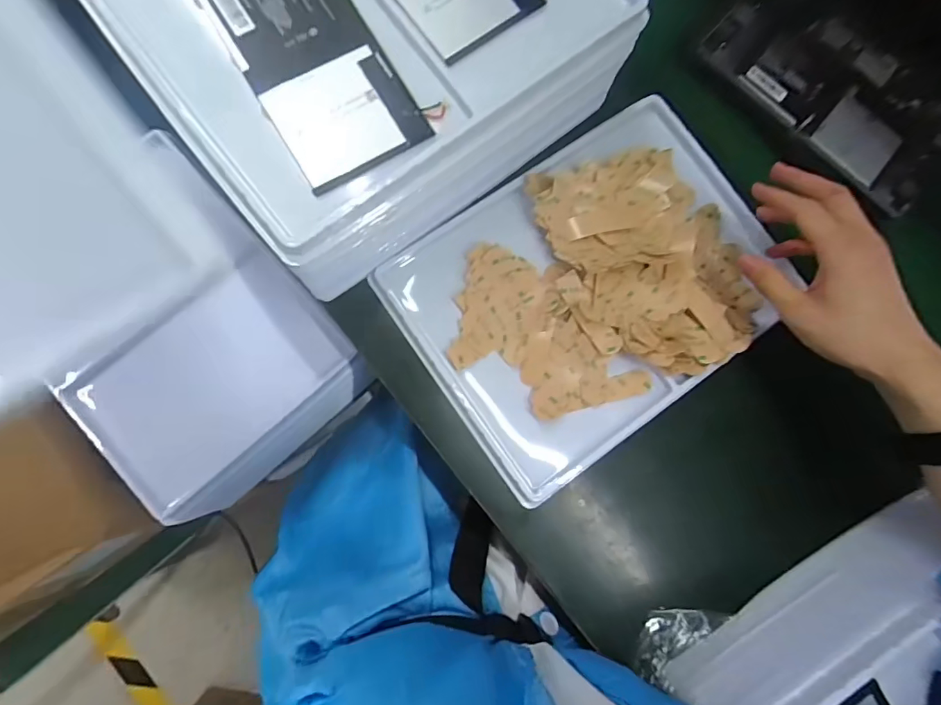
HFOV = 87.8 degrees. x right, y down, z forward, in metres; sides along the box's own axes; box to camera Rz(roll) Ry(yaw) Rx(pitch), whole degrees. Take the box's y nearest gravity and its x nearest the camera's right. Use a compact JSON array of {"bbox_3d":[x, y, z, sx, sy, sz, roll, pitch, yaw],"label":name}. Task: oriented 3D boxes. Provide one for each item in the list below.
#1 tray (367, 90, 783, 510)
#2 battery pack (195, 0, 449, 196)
[{"bbox_3d":[0.116,-0.063,0.437,0.336,0.040,0.239,-35,86,-9],"label":"tray"},{"bbox_3d":[-0.107,-0.203,0.335,0.097,0.005,0.173,-32,86,-9],"label":"battery pack"}]

